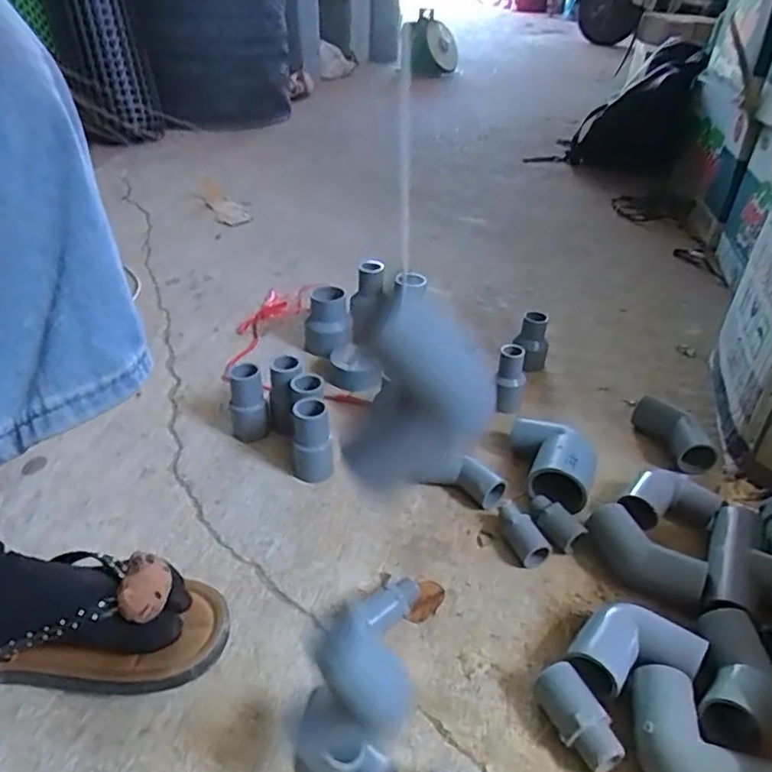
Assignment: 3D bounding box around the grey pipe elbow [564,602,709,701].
[{"bbox_3d":[0.178,0.202,0.446,0.076,0.037,0.075,27,42,31],"label":"grey pipe elbow"}]

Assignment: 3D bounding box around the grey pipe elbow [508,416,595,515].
[{"bbox_3d":[0.165,0.077,0.614,0.093,0.061,0.107,14,37,16],"label":"grey pipe elbow"}]

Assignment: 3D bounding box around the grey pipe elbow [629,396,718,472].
[{"bbox_3d":[0.316,0.053,0.667,0.037,0.040,0.100,-10,37,-16],"label":"grey pipe elbow"}]

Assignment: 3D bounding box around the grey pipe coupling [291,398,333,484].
[{"bbox_3d":[-0.075,0.054,0.612,0.040,0.079,0.034,-4,36,-8],"label":"grey pipe coupling"}]

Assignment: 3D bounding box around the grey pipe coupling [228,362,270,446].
[{"bbox_3d":[-0.148,0.019,0.654,0.037,0.083,0.030,-7,36,-12],"label":"grey pipe coupling"}]

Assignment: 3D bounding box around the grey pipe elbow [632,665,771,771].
[{"bbox_3d":[0.195,0.235,0.389,0.060,0.041,0.104,-21,41,-29],"label":"grey pipe elbow"}]

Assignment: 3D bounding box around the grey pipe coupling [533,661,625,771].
[{"bbox_3d":[0.128,0.227,0.416,0.031,0.036,0.063,-13,38,-20],"label":"grey pipe coupling"}]

